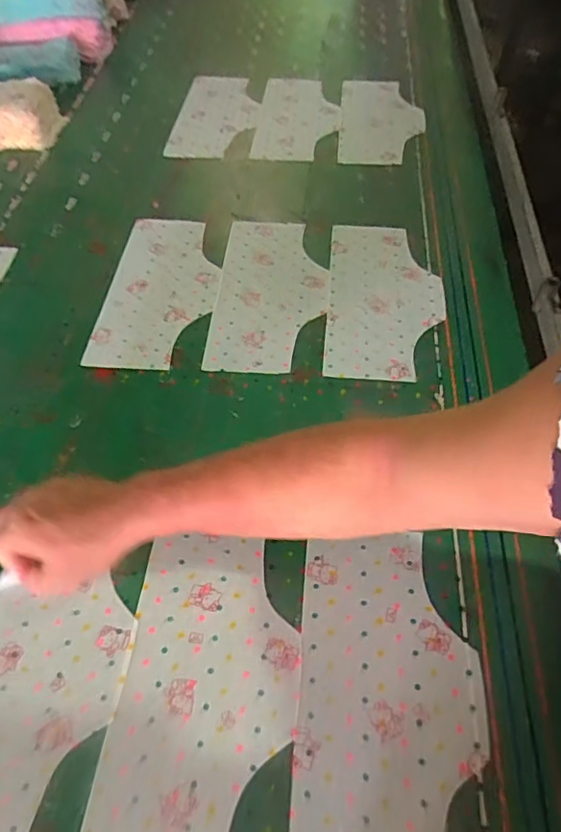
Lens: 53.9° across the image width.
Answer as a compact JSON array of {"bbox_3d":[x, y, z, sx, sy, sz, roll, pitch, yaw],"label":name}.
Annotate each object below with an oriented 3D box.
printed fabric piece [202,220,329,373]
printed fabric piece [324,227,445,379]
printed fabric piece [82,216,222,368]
[{"bbox_3d":[-0.012,-0.195,0.825,0.159,0.006,0.325,3,55,5],"label":"printed fabric piece"},{"bbox_3d":[0.152,-0.177,0.807,0.163,0.008,0.311,5,54,3],"label":"printed fabric piece"},{"bbox_3d":[-0.178,-0.196,0.835,0.161,0.010,0.318,2,54,3],"label":"printed fabric piece"}]

